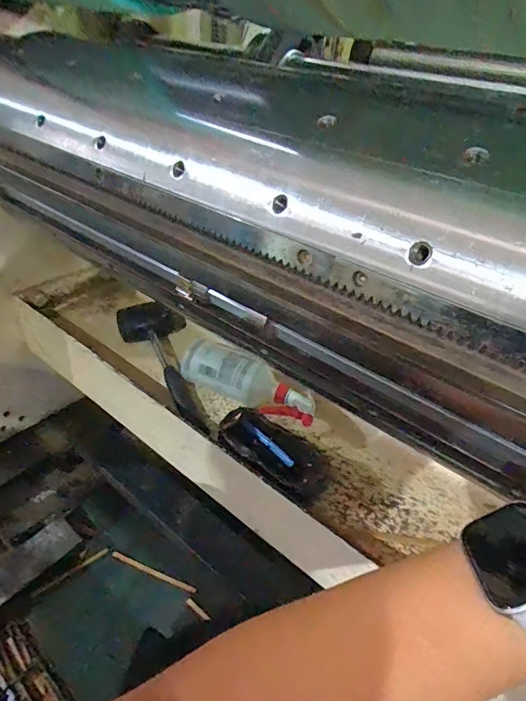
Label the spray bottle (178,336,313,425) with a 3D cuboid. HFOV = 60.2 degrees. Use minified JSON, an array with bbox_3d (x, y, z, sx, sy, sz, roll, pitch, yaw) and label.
[{"bbox_3d":[-0.023,0.044,0.664,0.222,0.063,0.074,23,41,22],"label":"spray bottle"}]

